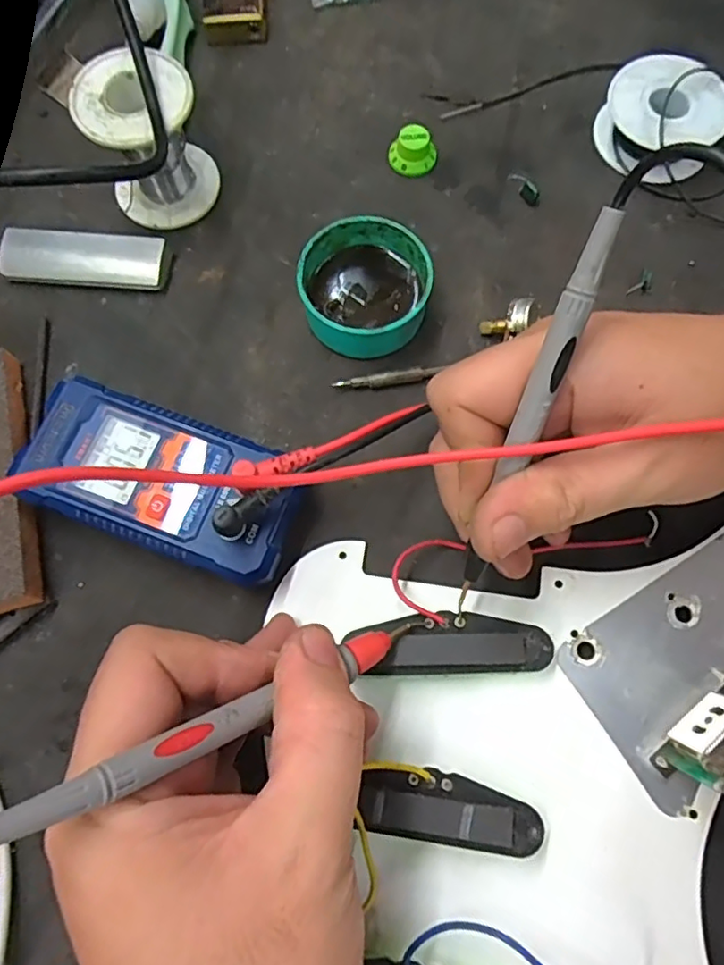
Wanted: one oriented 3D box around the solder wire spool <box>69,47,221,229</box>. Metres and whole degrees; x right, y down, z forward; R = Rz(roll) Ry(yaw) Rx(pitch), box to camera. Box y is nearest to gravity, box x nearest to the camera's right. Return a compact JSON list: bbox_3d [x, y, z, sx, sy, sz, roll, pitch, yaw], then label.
[{"bbox_3d":[-0.101,-0.162,0.281,0.052,0.055,0.050,0,73,0],"label":"solder wire spool"}]

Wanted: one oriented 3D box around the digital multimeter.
[{"bbox_3d":[-0.083,0.000,0.250,0.113,0.027,0.056,20,74,6],"label":"digital multimeter"}]

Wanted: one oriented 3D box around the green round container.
[{"bbox_3d":[0.001,-0.092,0.277,0.060,0.027,0.056,0,73,0],"label":"green round container"}]

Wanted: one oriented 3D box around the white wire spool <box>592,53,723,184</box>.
[{"bbox_3d":[0.155,-0.187,0.304,0.060,0.027,0.058,0,73,0],"label":"white wire spool"}]

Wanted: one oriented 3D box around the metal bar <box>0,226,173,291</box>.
[{"bbox_3d":[-0.138,-0.111,0.291,0.080,0.012,0.026,4,73,1],"label":"metal bar"}]

